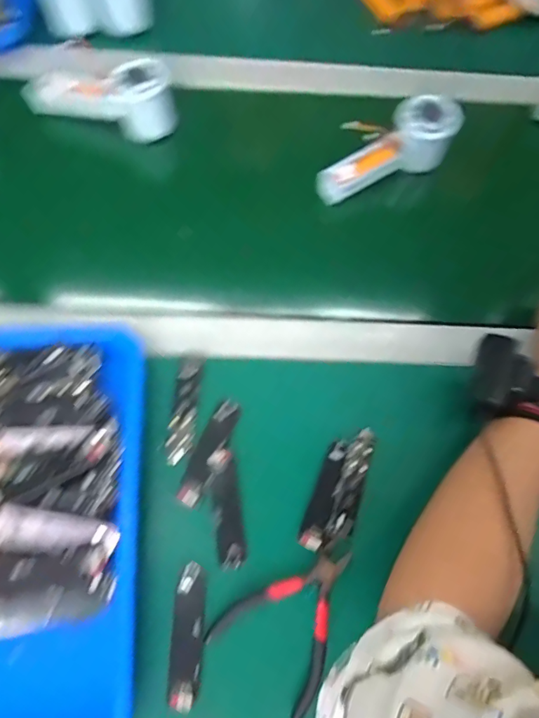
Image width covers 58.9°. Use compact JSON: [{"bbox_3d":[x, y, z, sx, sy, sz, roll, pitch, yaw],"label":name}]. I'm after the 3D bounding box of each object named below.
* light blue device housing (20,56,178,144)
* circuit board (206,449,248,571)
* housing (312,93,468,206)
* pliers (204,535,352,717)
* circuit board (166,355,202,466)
[{"bbox_3d":[-0.186,-0.283,0.520,0.165,0.071,0.046,6,70,3],"label":"light blue device housing"},{"bbox_3d":[-0.036,0.124,0.399,0.023,0.014,0.093,-9,70,-2],"label":"circuit board"},{"bbox_3d":[0.126,-0.231,0.522,0.166,0.070,0.053,-21,71,-7],"label":"housing"},{"bbox_3d":[0.020,0.198,0.376,0.085,0.013,0.115,34,74,12],"label":"pliers"},{"bbox_3d":[-0.076,0.044,0.426,0.021,0.014,0.095,4,70,3],"label":"circuit board"}]

